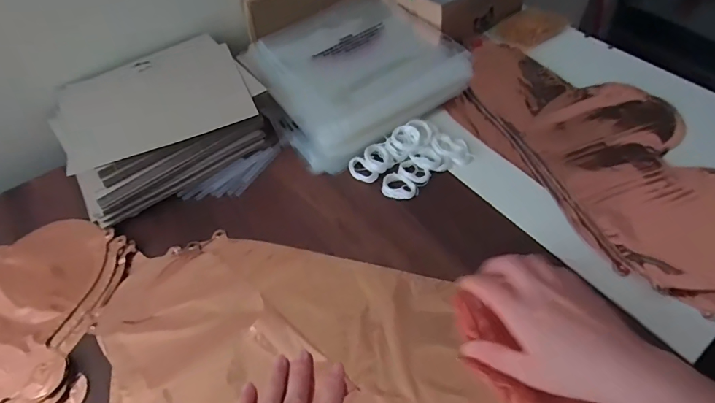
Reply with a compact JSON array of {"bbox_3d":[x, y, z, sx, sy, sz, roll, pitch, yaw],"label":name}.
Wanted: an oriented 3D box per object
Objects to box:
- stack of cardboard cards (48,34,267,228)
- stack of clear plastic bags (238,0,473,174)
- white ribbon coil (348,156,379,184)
[{"bbox_3d":[-0.232,-0.097,0.506,0.220,0.066,0.186,-31,55,-19],"label":"stack of cardboard cards"},{"bbox_3d":[-0.006,-0.169,0.554,0.242,0.055,0.230,-31,55,-19],"label":"stack of clear plastic bags"},{"bbox_3d":[0.006,-0.034,0.471,0.022,0.010,0.036,-34,56,-21],"label":"white ribbon coil"}]

